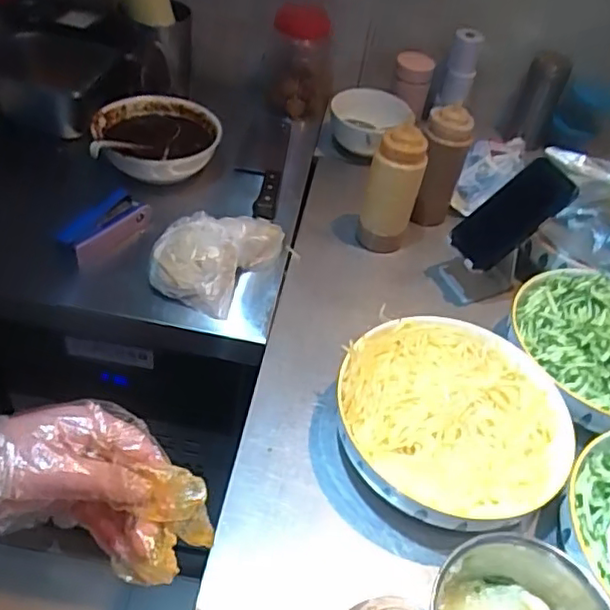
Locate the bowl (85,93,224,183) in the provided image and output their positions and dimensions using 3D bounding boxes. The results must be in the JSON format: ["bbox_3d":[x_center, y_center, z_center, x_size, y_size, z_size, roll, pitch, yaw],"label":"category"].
[{"bbox_3d":[-0.213,-0.242,0.904,0.170,0.068,0.157,3,43,-3],"label":"bowl"}]

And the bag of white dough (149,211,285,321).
[{"bbox_3d":[-0.100,-0.073,0.759,0.097,0.068,0.179,23,46,17],"label":"bag of white dough"}]

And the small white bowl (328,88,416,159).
[{"bbox_3d":[0.107,-0.296,1.033,0.127,0.074,0.133,3,43,-3],"label":"small white bowl"}]

